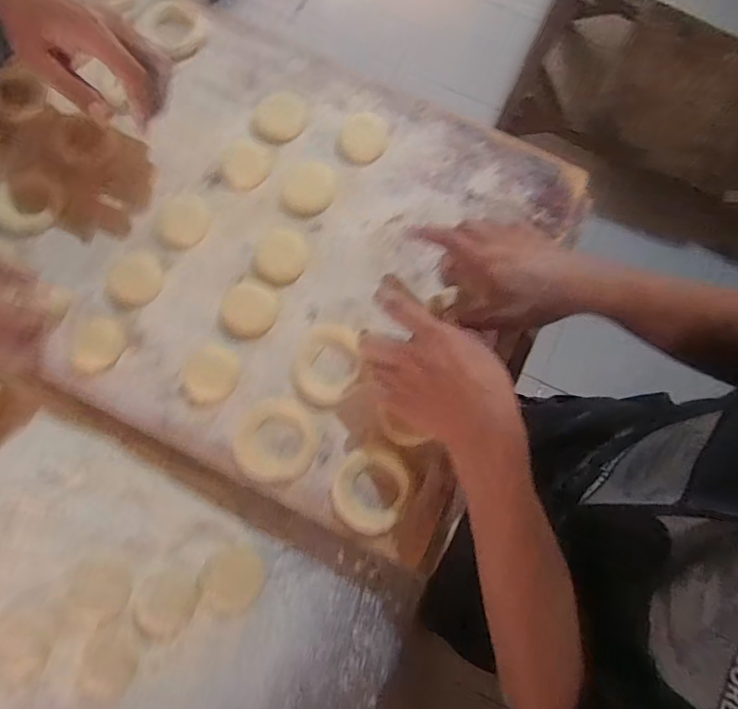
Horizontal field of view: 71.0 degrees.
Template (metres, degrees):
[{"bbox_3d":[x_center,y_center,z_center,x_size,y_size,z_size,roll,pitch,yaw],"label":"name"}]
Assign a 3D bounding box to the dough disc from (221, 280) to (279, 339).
[{"bbox_3d":[-0.108,-0.041,0.469,0.048,0.005,0.052,0,75,-1],"label":"dough disc"}]

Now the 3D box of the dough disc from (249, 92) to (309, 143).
[{"bbox_3d":[-0.089,-0.240,0.522,0.053,0.007,0.057,0,75,-1],"label":"dough disc"}]

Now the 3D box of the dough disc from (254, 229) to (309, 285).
[{"bbox_3d":[-0.083,-0.093,0.488,0.049,0.004,0.054,17,75,3],"label":"dough disc"}]

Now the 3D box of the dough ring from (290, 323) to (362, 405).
[{"bbox_3d":[-0.037,0.006,0.465,0.061,0.011,0.073,15,75,3],"label":"dough ring"}]

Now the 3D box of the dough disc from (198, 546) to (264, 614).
[{"bbox_3d":[-0.123,0.201,0.461,0.054,0.006,0.052,0,75,-1],"label":"dough disc"}]

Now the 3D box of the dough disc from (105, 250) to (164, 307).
[{"bbox_3d":[-0.216,-0.071,0.481,0.048,0.013,0.052,0,75,-1],"label":"dough disc"}]

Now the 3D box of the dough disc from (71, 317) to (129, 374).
[{"bbox_3d":[-0.242,-0.008,0.464,0.041,0.008,0.051,14,75,2],"label":"dough disc"}]

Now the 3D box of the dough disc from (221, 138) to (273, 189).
[{"bbox_3d":[-0.123,-0.194,0.518,0.049,0.004,0.054,-25,77,-8],"label":"dough disc"}]

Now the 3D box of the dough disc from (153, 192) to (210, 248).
[{"bbox_3d":[-0.180,-0.130,0.500,0.050,0.005,0.058,7,75,1],"label":"dough disc"}]

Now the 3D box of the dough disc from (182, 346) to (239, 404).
[{"bbox_3d":[-0.139,0.017,0.454,0.047,0.006,0.049,0,75,-1],"label":"dough disc"}]

